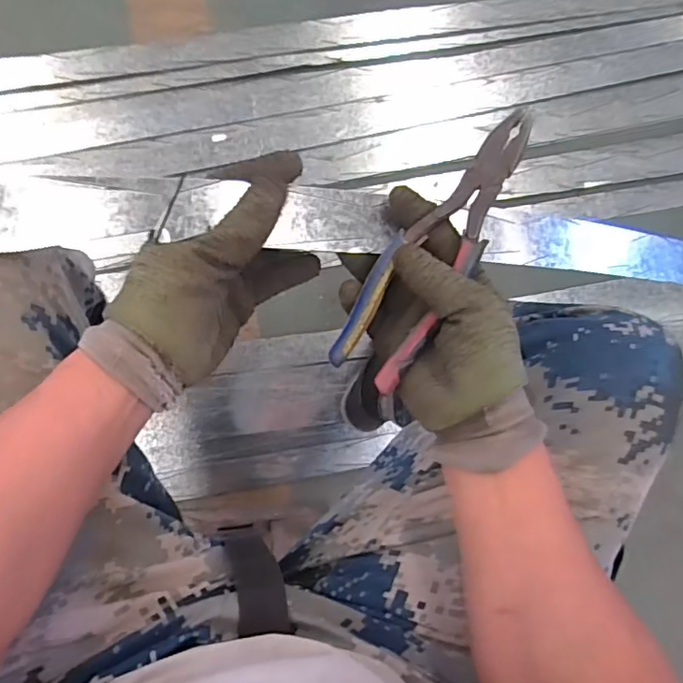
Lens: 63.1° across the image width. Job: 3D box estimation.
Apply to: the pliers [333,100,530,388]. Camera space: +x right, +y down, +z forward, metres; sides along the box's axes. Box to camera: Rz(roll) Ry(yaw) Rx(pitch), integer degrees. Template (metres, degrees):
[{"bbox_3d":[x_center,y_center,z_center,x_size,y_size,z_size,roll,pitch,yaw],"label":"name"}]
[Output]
[{"bbox_3d":[0.065,-0.065,0.370,0.048,0.012,0.207,31,90,-5],"label":"pliers"}]

